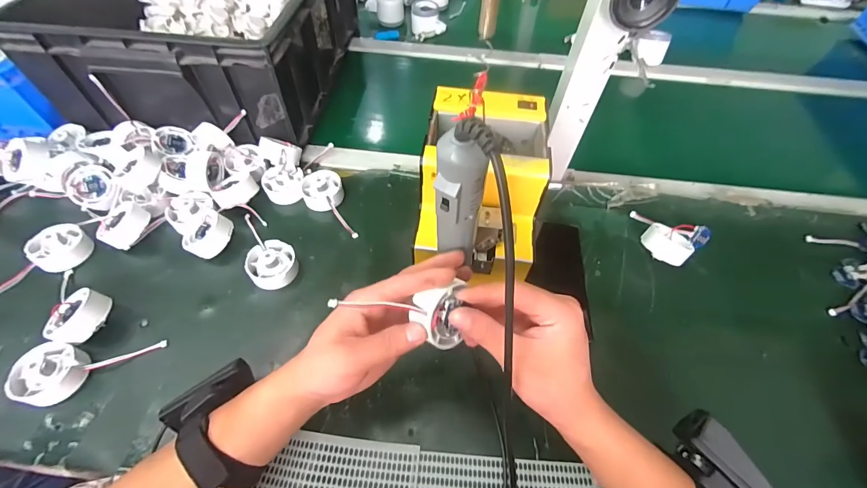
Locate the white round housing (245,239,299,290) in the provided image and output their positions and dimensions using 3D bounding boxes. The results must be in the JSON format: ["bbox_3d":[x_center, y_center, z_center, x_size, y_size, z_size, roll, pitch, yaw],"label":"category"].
[{"bbox_3d":[-0.193,0.024,0.442,0.053,0.028,0.057,1,55,-2],"label":"white round housing"}]

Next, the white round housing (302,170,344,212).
[{"bbox_3d":[-0.153,-0.078,0.511,0.053,0.024,0.063,-11,56,-10],"label":"white round housing"}]

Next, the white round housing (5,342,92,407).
[{"bbox_3d":[-0.372,0.128,0.362,0.054,0.032,0.054,1,55,-2],"label":"white round housing"}]

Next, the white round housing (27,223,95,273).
[{"bbox_3d":[-0.449,0.002,0.443,0.058,0.032,0.058,1,55,-2],"label":"white round housing"}]

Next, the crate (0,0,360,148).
[{"bbox_3d":[-0.348,-0.376,0.611,0.350,0.161,0.460,6,55,2],"label":"crate"}]

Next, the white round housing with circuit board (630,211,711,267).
[{"bbox_3d":[0.304,-0.017,0.484,0.085,0.033,0.087,-31,62,-22],"label":"white round housing with circuit board"}]

